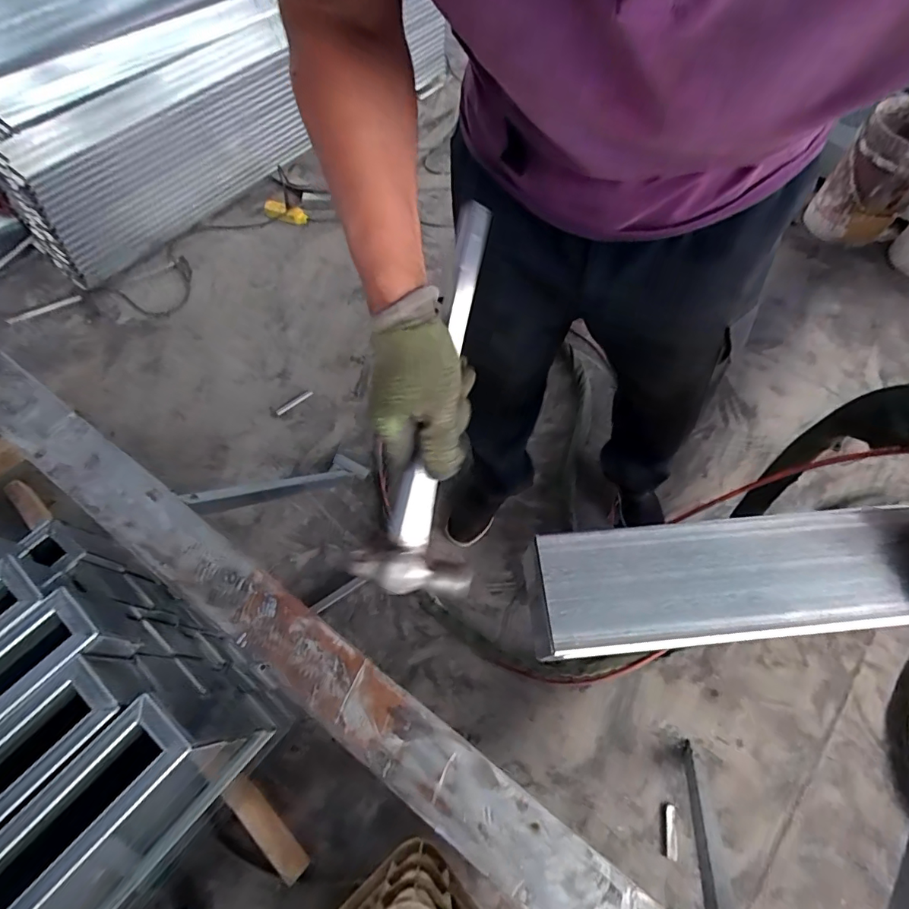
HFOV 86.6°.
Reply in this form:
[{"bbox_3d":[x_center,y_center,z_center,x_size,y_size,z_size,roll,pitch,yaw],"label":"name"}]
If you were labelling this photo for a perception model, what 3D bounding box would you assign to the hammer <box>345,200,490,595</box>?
[{"bbox_3d":[-0.003,-0.052,0.413,0.091,0.023,0.338,12,83,4],"label":"hammer"}]

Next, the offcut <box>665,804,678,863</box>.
[{"bbox_3d":[0.454,0.793,1.015,0.021,0.009,0.093,11,63,3],"label":"offcut"}]

